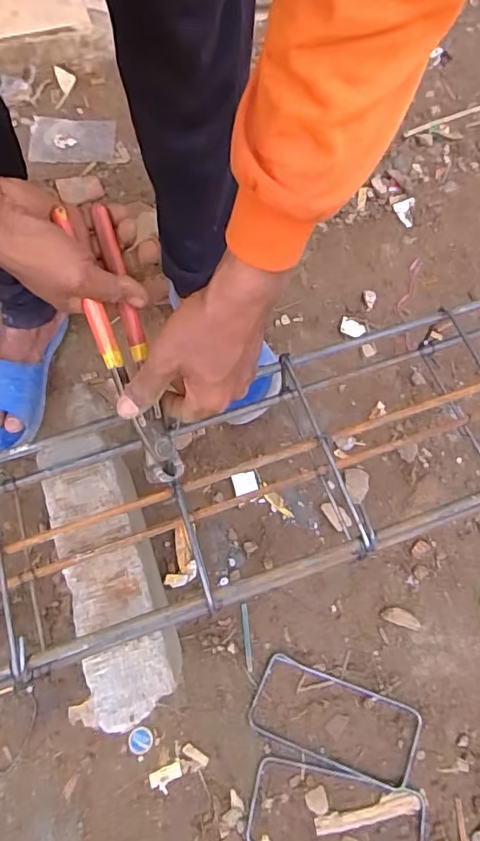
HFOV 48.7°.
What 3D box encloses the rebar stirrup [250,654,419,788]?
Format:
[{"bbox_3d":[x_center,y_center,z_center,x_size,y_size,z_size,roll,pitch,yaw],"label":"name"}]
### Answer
[{"bbox_3d":[0.115,0.362,0.641,0.200,0.004,0.091,21,70,6],"label":"rebar stirrup"}]

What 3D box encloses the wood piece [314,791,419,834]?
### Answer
[{"bbox_3d":[0.146,0.450,0.611,0.120,0.006,0.022,-13,70,-7],"label":"wood piece"}]

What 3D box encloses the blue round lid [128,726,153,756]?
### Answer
[{"bbox_3d":[-0.118,0.377,0.626,0.028,0.004,0.028,1,69,-2],"label":"blue round lid"}]

